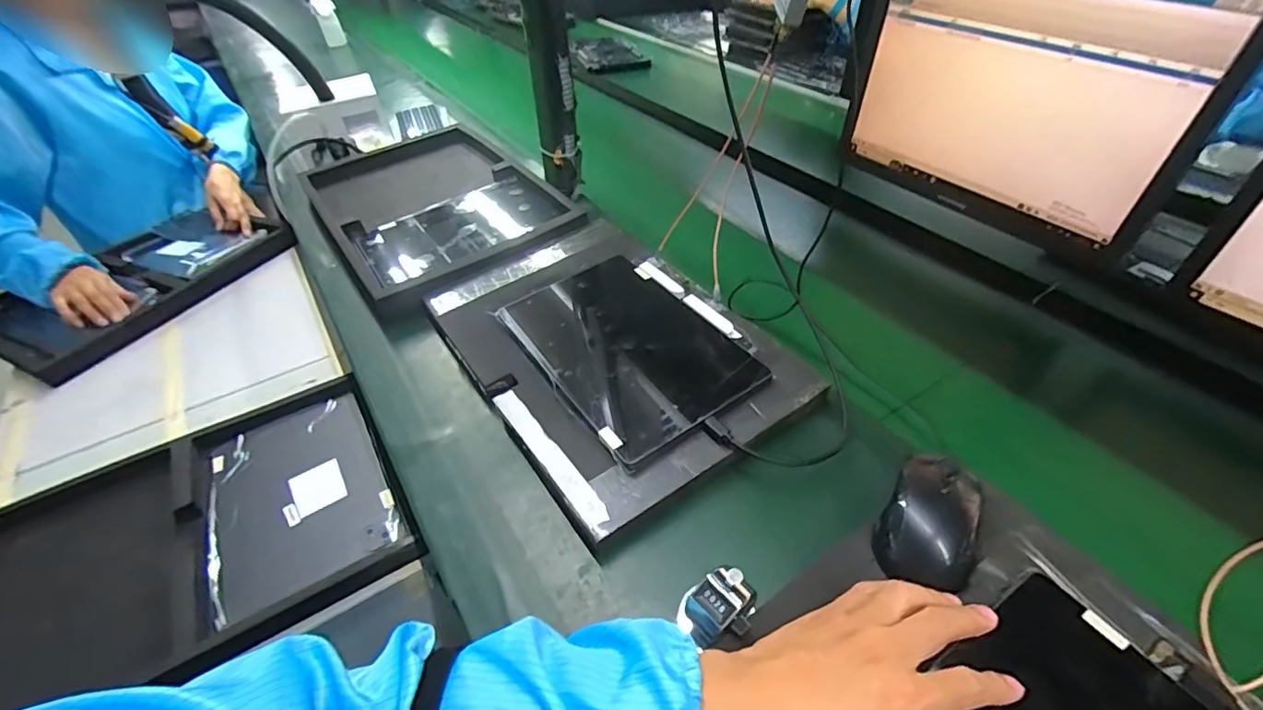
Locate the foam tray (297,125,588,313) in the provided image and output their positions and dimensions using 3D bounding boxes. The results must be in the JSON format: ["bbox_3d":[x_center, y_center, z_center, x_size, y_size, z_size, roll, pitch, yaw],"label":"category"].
[{"bbox_3d":[-0.301,-0.228,0.824,0.305,0.043,0.449,-28,50,-24],"label":"foam tray"}]

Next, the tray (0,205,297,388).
[{"bbox_3d":[-0.823,-0.124,0.909,0.287,0.052,0.403,18,48,20],"label":"tray"}]

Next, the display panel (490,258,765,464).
[{"bbox_3d":[-0.008,-0.017,0.551,0.166,0.017,0.252,-28,47,-24],"label":"display panel"}]

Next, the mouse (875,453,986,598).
[{"bbox_3d":[0.220,0.120,0.396,0.065,0.033,0.104,27,52,27],"label":"mouse"}]

